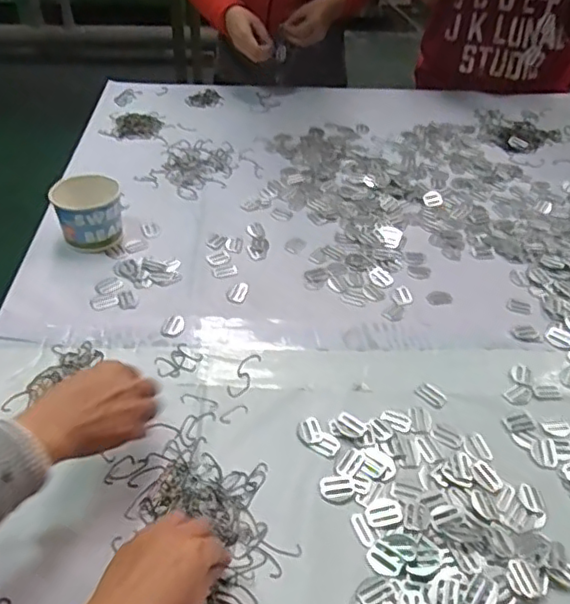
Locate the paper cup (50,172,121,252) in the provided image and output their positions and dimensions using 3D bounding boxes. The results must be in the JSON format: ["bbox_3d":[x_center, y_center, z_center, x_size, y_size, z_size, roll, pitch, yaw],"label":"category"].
[{"bbox_3d":[-0.267,-0.118,0.821,0.090,0.083,0.079,-10,43,-14],"label":"paper cup"}]

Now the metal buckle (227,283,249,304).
[{"bbox_3d":[-0.061,-0.013,0.777,0.024,0.004,0.040,7,41,5],"label":"metal buckle"}]

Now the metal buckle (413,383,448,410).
[{"bbox_3d":[0.161,0.102,0.658,0.022,0.004,0.034,-30,51,-32],"label":"metal buckle"}]

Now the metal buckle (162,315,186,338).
[{"bbox_3d":[-0.134,0.028,0.724,0.026,0.004,0.039,4,41,1],"label":"metal buckle"}]

